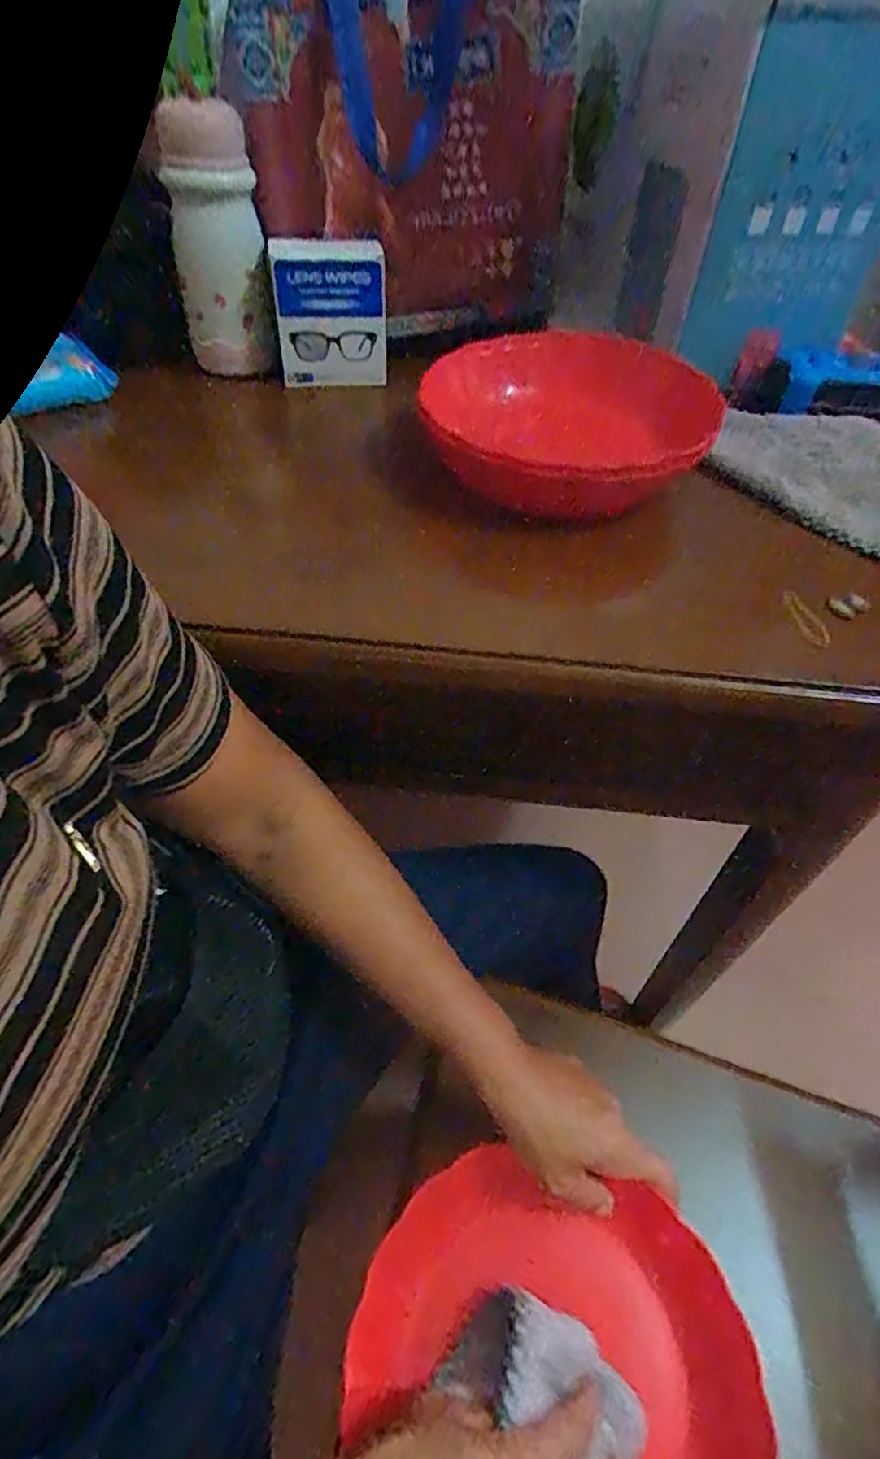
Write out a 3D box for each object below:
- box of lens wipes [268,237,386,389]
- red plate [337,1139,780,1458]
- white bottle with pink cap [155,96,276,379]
[{"bbox_3d":[-0.095,-0.357,0.564,0.094,0.106,0.027,-6,49,-8],"label":"box of lens wipes"},{"bbox_3d":[0.059,0.367,0.354,0.220,0.032,0.206,1,48,-2],"label":"red plate"},{"bbox_3d":[-0.187,-0.401,0.547,0.073,0.176,0.053,-17,51,-18],"label":"white bottle with pink cap"}]

